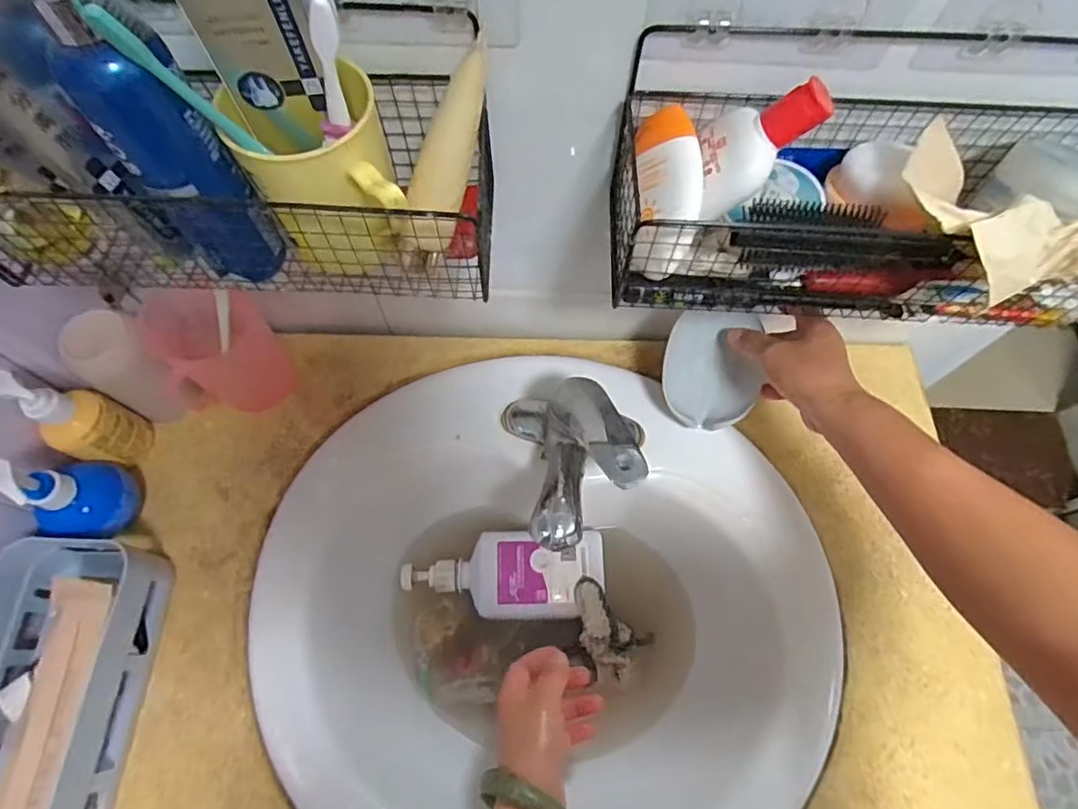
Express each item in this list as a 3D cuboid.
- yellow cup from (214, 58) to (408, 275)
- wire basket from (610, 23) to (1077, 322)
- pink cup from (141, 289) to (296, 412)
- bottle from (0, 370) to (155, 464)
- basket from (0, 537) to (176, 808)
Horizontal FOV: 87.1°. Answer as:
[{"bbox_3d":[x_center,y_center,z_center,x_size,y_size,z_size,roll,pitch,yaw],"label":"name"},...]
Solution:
[{"bbox_3d":[-0.121,-0.131,0.318,0.074,0.085,0.091,-17,67,-8],"label":"yellow cup"},{"bbox_3d":[0.207,-0.122,0.332,0.308,0.108,0.130,4,66,1],"label":"wire basket"},{"bbox_3d":[-0.283,-0.051,0.511,0.083,0.088,0.087,0,66,0],"label":"pink cup"},{"bbox_3d":[-0.377,0.013,0.464,0.045,0.130,0.051,23,68,9],"label":"bottle"},{"bbox_3d":[-0.362,0.235,0.409,0.100,0.067,0.265,0,66,-1],"label":"basket"}]

